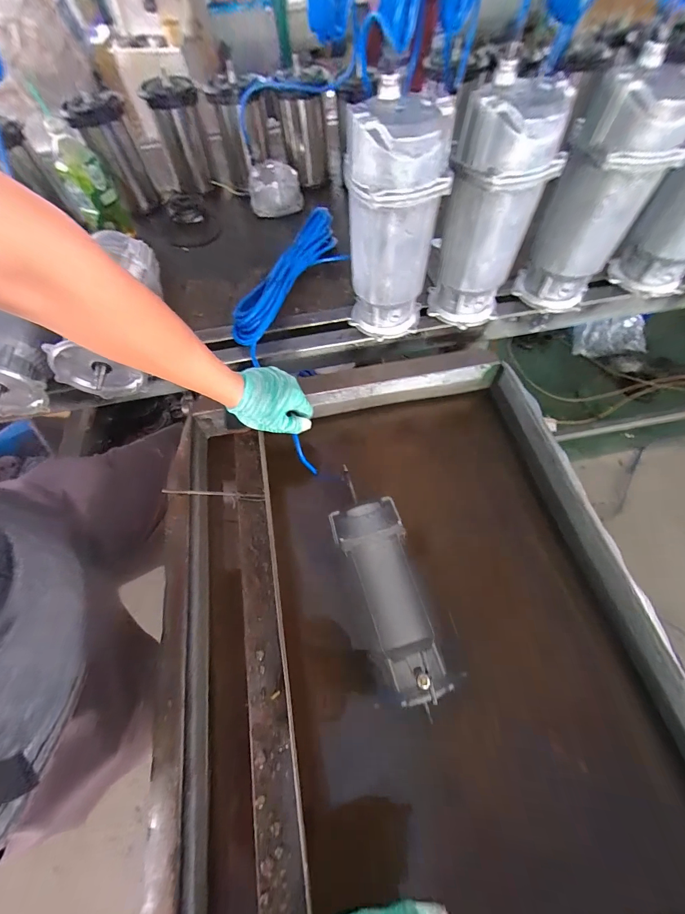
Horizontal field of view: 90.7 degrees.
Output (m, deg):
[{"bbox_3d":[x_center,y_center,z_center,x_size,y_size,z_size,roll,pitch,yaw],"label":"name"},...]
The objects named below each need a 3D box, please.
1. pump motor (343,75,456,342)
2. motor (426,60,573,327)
[{"bbox_3d":[0.076,-0.338,0.529,0.119,0.301,0.119,-26,63,-11],"label":"pump motor"},{"bbox_3d":[0.223,-0.362,0.531,0.129,0.292,0.108,7,62,6],"label":"motor"}]

